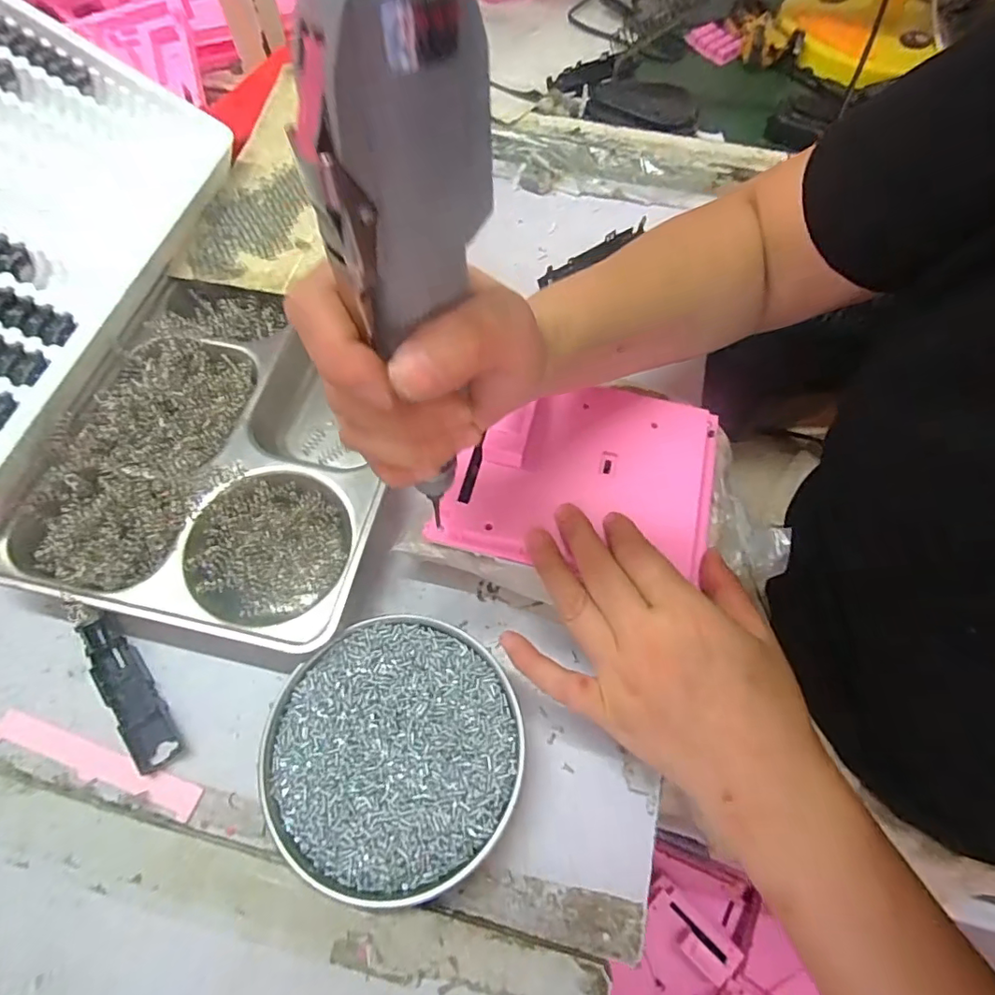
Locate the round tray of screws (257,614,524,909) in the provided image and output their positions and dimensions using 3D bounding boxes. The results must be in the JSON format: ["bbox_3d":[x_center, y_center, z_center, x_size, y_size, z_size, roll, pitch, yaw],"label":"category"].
[{"bbox_3d":[-0.057,0.135,0.291,0.135,0.019,0.131,0,64,0],"label":"round tray of screws"}]

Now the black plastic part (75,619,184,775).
[{"bbox_3d":[-0.213,0.111,0.311,0.023,0.009,0.097,-36,69,-16],"label":"black plastic part"}]

